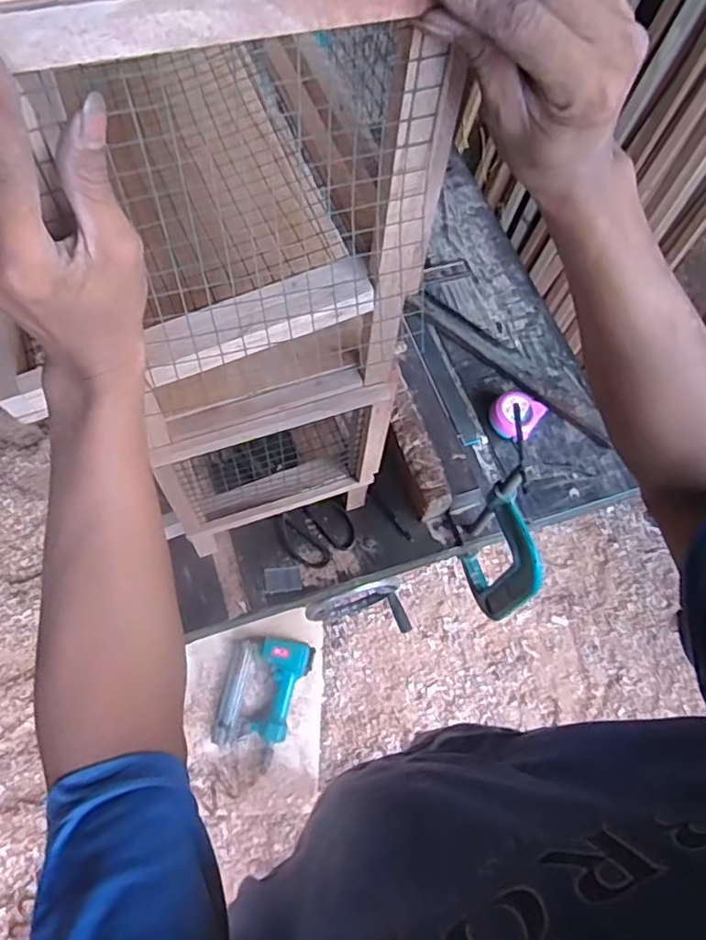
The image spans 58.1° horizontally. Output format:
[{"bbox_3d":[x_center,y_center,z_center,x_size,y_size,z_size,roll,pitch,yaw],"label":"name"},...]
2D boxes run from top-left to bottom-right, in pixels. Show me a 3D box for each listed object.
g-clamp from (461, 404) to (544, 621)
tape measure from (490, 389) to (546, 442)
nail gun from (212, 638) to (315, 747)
[{"bbox_3d":[0.170,0.077,0.731,0.029,0.299,0.146,-13,66,-9],"label":"g-clamp"},{"bbox_3d":[0.224,-0.079,0.876,0.064,0.032,0.064,34,67,12],"label":"tape measure"},{"bbox_3d":[-0.181,0.455,1.296,0.168,0.081,0.206,9,64,1],"label":"nail gun"}]

